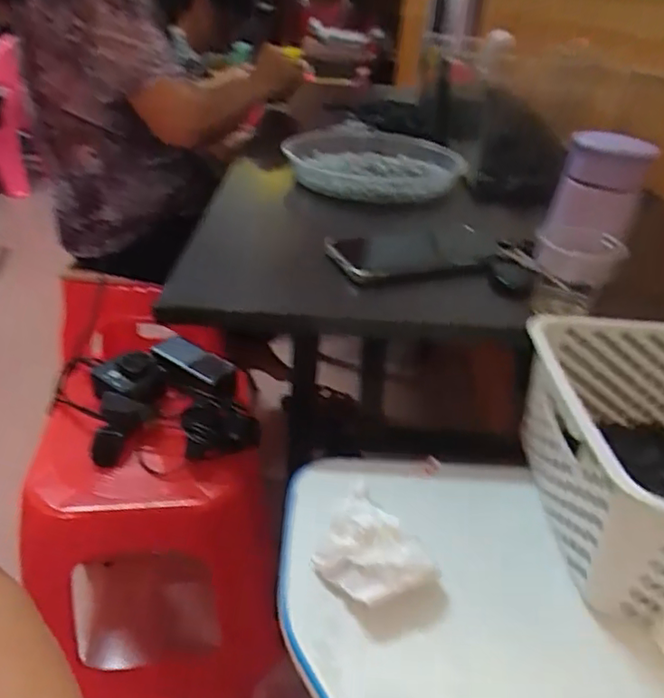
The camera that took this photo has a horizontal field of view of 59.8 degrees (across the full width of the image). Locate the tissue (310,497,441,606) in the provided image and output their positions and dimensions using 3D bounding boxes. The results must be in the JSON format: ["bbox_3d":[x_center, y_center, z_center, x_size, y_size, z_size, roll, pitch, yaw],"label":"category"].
[{"bbox_3d":[0.022,0.130,0.377,0.059,0.026,0.080,-17,38,-29],"label":"tissue"}]

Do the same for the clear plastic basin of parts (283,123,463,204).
[{"bbox_3d":[0.054,-0.243,0.763,0.224,0.044,0.236,7,33,4],"label":"clear plastic basin of parts"}]

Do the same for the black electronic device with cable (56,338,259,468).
[{"bbox_3d":[-0.237,0.064,0.757,0.255,0.067,0.238,-4,34,-12],"label":"black electronic device with cable"}]

